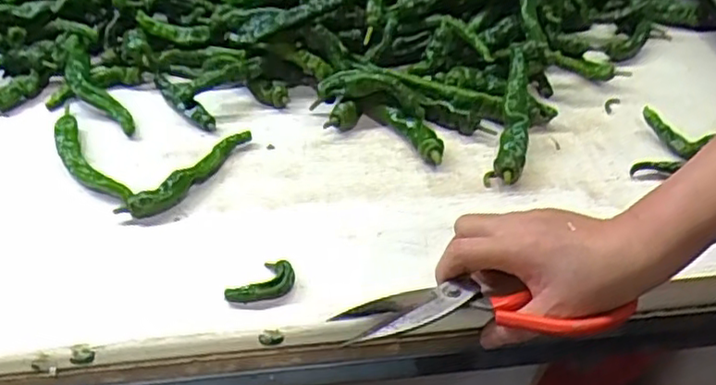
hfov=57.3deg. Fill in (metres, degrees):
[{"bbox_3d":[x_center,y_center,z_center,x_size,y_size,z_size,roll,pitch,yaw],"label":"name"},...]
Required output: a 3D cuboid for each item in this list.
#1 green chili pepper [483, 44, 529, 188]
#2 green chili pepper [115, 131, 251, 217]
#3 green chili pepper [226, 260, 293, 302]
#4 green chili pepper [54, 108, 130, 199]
[{"bbox_3d":[0.141,-0.070,0.599,0.031,0.025,0.151,8,59,9],"label":"green chili pepper"},{"bbox_3d":[-0.139,-0.018,0.555,0.026,0.024,0.133,29,50,28],"label":"green chili pepper"},{"bbox_3d":[-0.071,0.061,0.476,0.049,0.014,0.031,-5,43,-6],"label":"green chili pepper"},{"bbox_3d":[-0.244,-0.034,0.576,0.031,0.012,0.163,-27,49,-26],"label":"green chili pepper"}]

